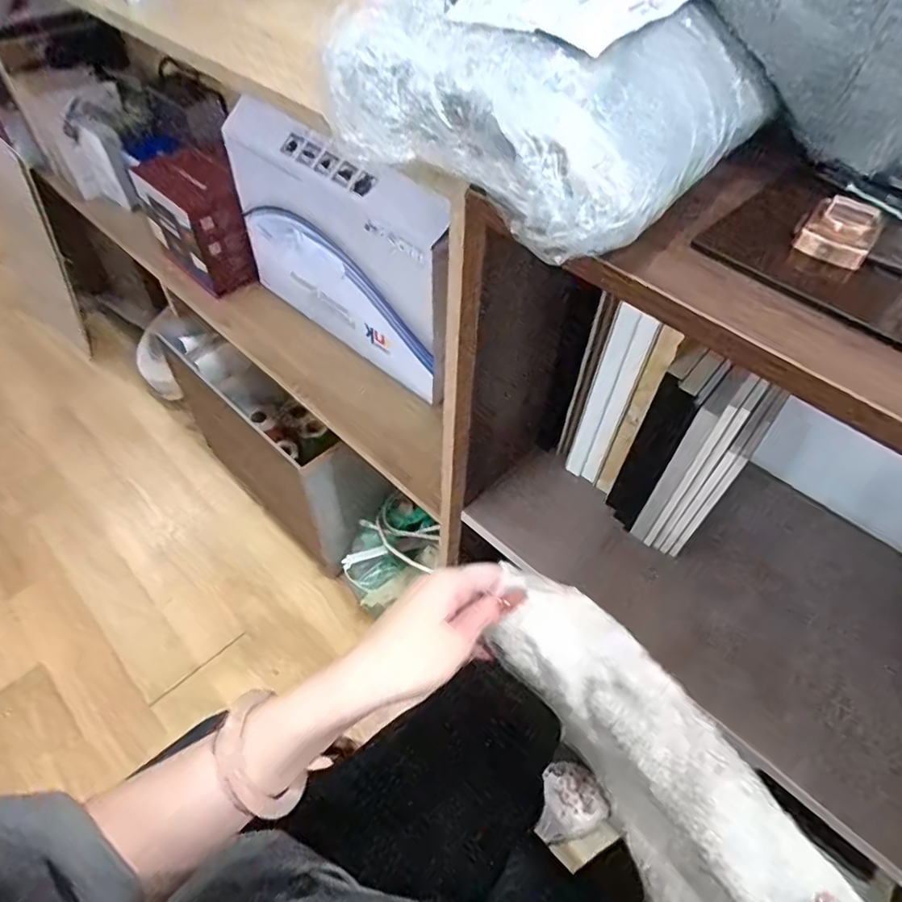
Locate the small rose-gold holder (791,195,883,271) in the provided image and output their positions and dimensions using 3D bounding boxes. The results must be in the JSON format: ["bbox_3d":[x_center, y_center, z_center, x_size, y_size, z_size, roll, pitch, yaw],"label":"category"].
[{"bbox_3d":[0.221,-0.125,0.324,0.039,0.023,0.035,29,56,19],"label":"small rose-gold holder"}]

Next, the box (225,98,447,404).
[{"bbox_3d":[-0.167,-0.302,0.840,0.416,0.289,0.078,38,60,24],"label":"box"}]

